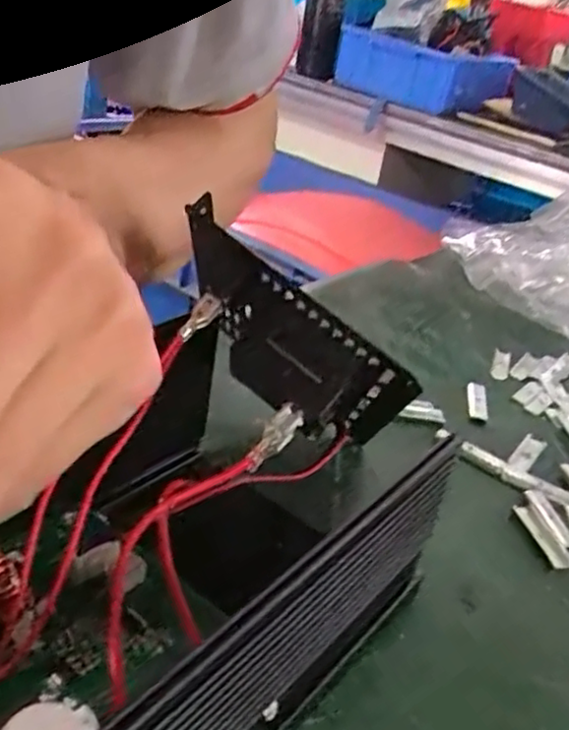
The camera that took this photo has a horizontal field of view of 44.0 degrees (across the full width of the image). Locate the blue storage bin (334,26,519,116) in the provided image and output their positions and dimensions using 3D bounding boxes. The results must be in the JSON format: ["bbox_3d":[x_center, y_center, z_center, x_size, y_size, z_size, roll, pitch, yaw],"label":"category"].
[{"bbox_3d":[0.200,-0.425,1.023,0.178,0.086,0.205,-18,41,-40],"label":"blue storage bin"}]

